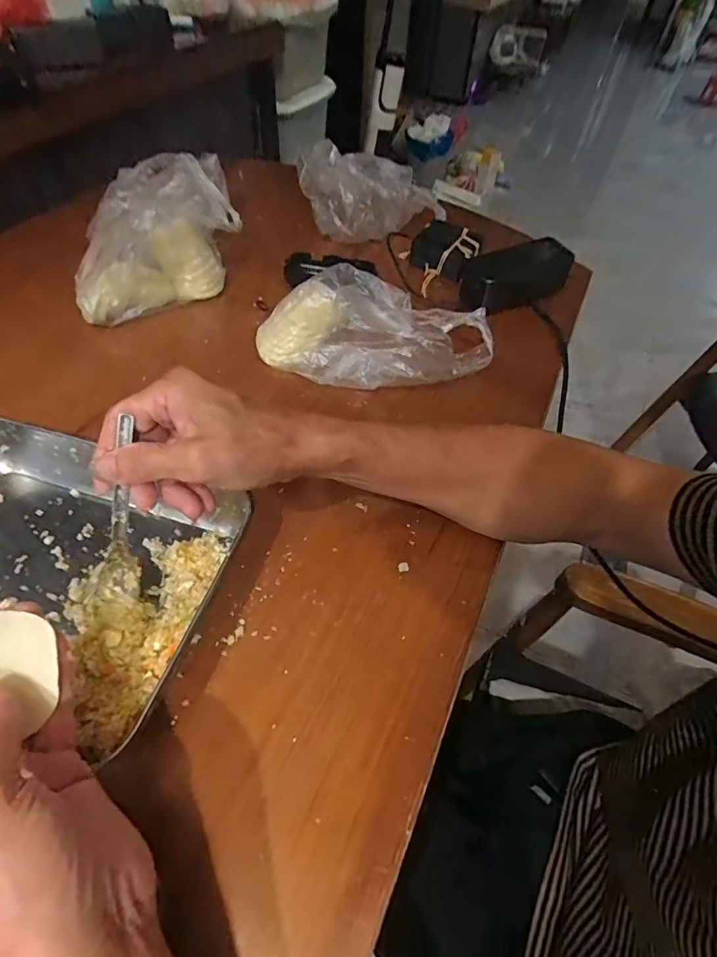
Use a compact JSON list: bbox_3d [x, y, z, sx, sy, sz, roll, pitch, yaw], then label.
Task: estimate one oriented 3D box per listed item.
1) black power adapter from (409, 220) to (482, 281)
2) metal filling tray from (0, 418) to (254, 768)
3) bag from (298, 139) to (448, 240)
[{"bbox_3d":[0.120,-0.305,0.630,0.084,0.043,0.066,31,57,19],"label":"black power adapter"},{"bbox_3d":[-0.227,0.059,0.329,0.253,0.040,0.198,14,53,6],"label":"metal filling tray"},{"bbox_3d":[0.018,-0.355,0.603,0.191,0.101,0.048,4,53,-1],"label":"bag"}]

